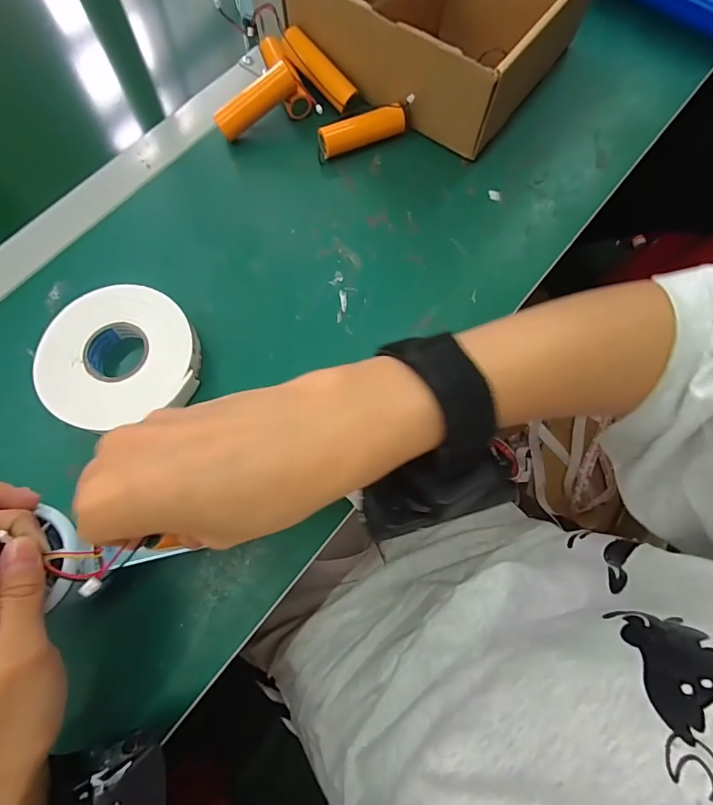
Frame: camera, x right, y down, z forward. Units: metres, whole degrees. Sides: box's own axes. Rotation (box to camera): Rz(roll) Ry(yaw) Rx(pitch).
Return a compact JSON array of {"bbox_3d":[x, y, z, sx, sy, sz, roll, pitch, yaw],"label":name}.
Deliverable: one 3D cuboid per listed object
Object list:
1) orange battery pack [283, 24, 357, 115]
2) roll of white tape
[{"bbox_3d":[-0.031,-0.280,0.351,0.070,0.016,0.020,43,79,-8],"label":"orange battery pack"},{"bbox_3d":[-0.162,-0.031,0.289,0.099,0.031,0.098,0,72,0],"label":"roll of white tape"}]

